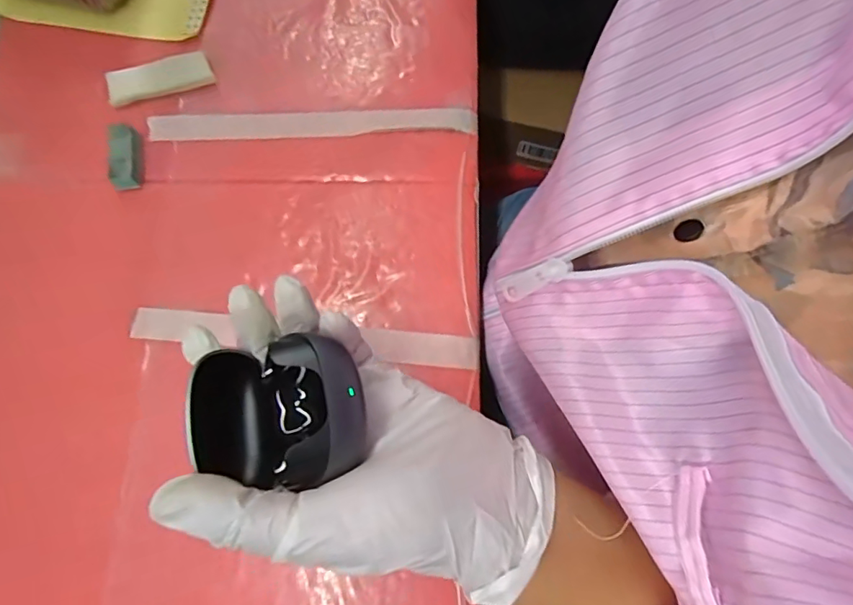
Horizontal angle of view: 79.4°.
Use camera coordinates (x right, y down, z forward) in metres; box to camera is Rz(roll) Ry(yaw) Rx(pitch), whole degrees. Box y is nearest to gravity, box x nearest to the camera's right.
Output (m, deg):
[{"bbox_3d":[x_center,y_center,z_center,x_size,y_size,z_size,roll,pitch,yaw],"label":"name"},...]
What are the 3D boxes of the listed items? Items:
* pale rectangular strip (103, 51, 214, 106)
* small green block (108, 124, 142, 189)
[{"bbox_3d":[-0.181,-0.153,0.352,0.069,0.011,0.024,-15,75,-3],"label":"pale rectangular strip"},{"bbox_3d":[-0.195,-0.094,0.334,0.015,0.017,0.041,-6,75,-1],"label":"small green block"}]

